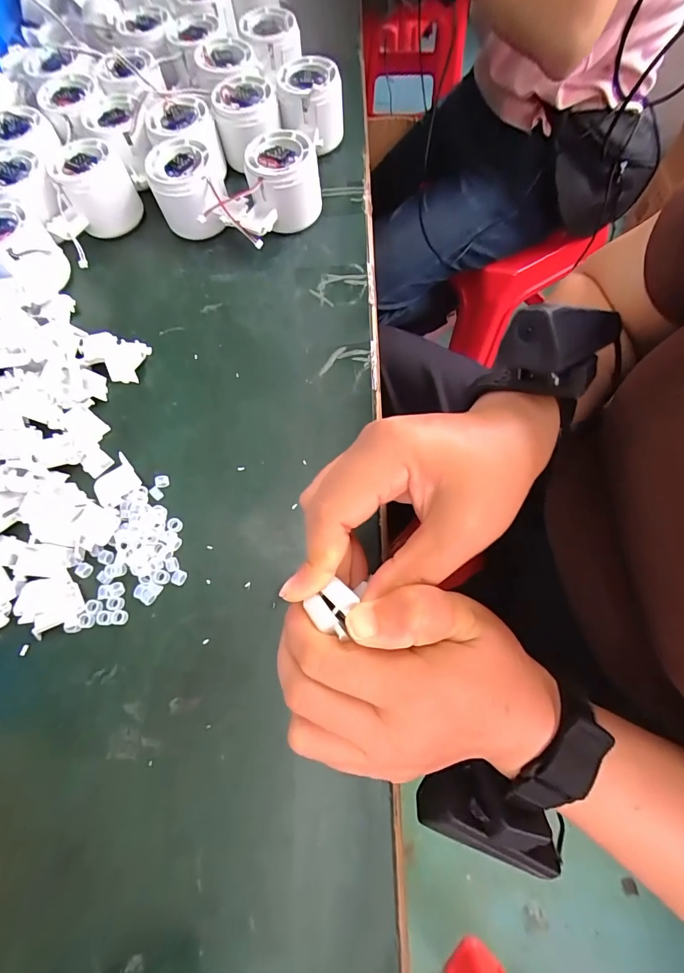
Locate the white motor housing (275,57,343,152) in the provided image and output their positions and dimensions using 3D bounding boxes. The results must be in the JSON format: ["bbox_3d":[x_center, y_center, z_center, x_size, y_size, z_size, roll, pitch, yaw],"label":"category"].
[{"bbox_3d":[-0.031,-0.350,0.387,0.056,0.055,0.054,-1,69,2],"label":"white motor housing"}]

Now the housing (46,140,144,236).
[{"bbox_3d":[-0.209,-0.256,0.361,0.054,0.052,0.051,-26,71,-7],"label":"housing"}]

